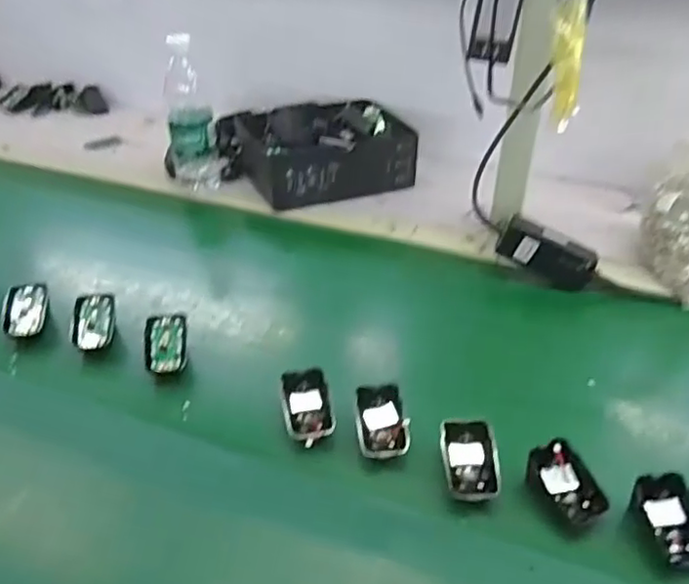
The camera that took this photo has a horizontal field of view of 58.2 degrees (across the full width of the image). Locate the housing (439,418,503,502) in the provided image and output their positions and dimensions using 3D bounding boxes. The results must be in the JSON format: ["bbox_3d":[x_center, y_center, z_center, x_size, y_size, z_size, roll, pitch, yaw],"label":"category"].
[{"bbox_3d":[0.110,0.150,0.540,0.046,0.039,0.065,-1,37,0],"label":"housing"}]

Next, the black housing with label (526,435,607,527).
[{"bbox_3d":[0.186,0.165,0.521,0.047,0.040,0.065,-16,40,-19],"label":"black housing with label"}]

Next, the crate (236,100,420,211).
[{"bbox_3d":[-0.022,-0.224,0.981,0.250,0.095,0.181,-16,39,-19],"label":"crate"}]

